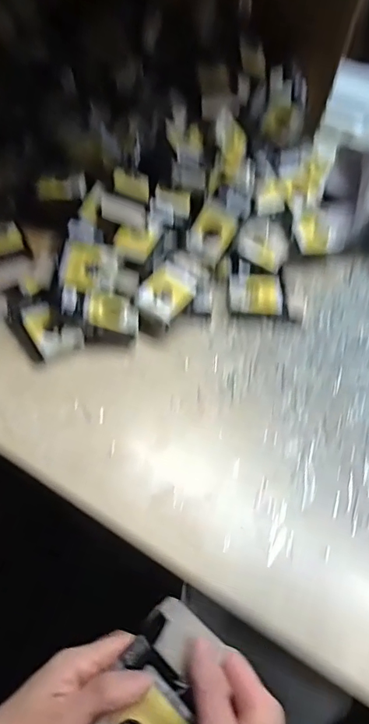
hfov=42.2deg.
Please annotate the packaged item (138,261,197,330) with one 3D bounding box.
[{"bbox_3d":[-0.019,-0.082,0.552,0.050,0.023,0.067,32,54,20],"label":"packaged item"}]

